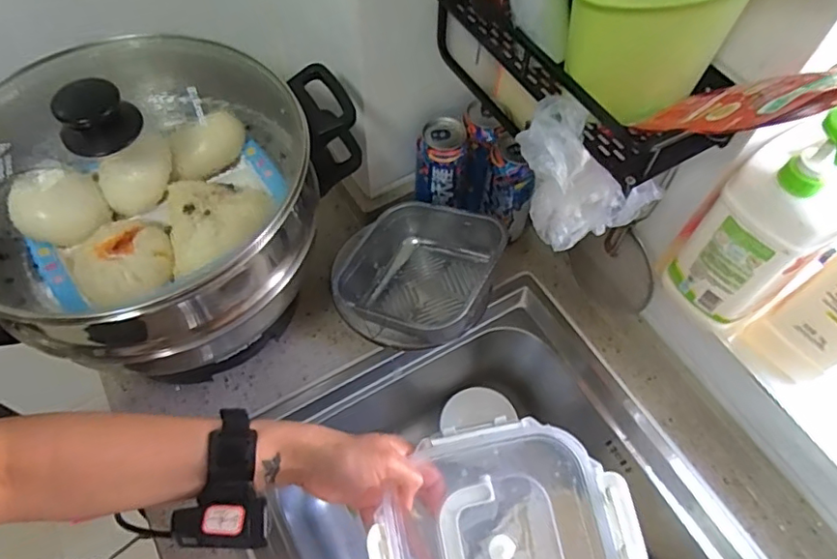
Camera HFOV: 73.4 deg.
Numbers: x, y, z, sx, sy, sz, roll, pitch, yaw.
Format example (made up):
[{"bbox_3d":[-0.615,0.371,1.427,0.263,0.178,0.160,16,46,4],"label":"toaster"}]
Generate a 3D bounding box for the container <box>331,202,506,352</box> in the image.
[{"bbox_3d":[-0.004,-0.008,0.707,0.189,0.094,0.194,15,60,7],"label":"container"}]

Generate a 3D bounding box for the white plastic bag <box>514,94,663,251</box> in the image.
[{"bbox_3d":[0.137,-0.083,0.480,0.120,0.086,0.075,34,64,17],"label":"white plastic bag"}]

